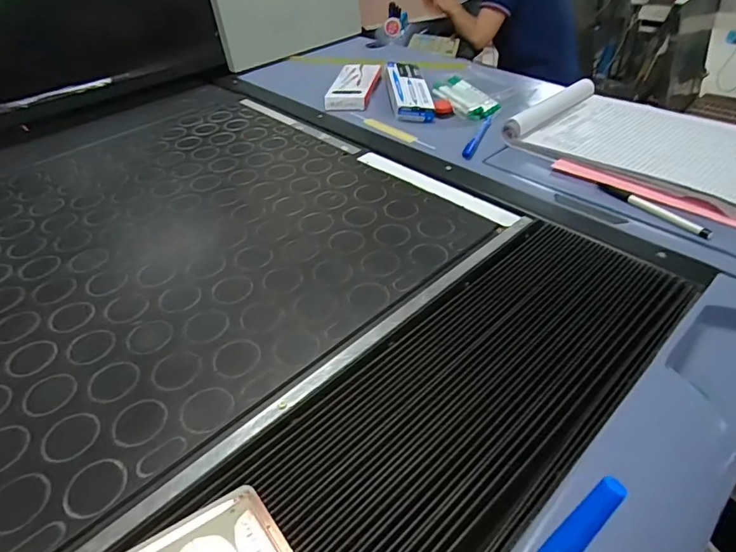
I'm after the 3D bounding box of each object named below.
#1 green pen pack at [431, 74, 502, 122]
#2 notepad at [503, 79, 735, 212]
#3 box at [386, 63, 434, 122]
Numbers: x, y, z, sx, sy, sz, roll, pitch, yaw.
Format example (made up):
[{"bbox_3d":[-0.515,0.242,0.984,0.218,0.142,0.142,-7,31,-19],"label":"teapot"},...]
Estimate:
[{"bbox_3d":[0.175,-0.324,0.847,0.070,0.013,0.166,-14,42,-12],"label":"green pen pack"},{"bbox_3d":[0.378,-0.193,0.653,0.235,0.039,0.317,-32,48,-29],"label":"notepad"},{"bbox_3d":[0.073,-0.337,0.847,0.071,0.026,0.155,-6,57,-3],"label":"box"}]

